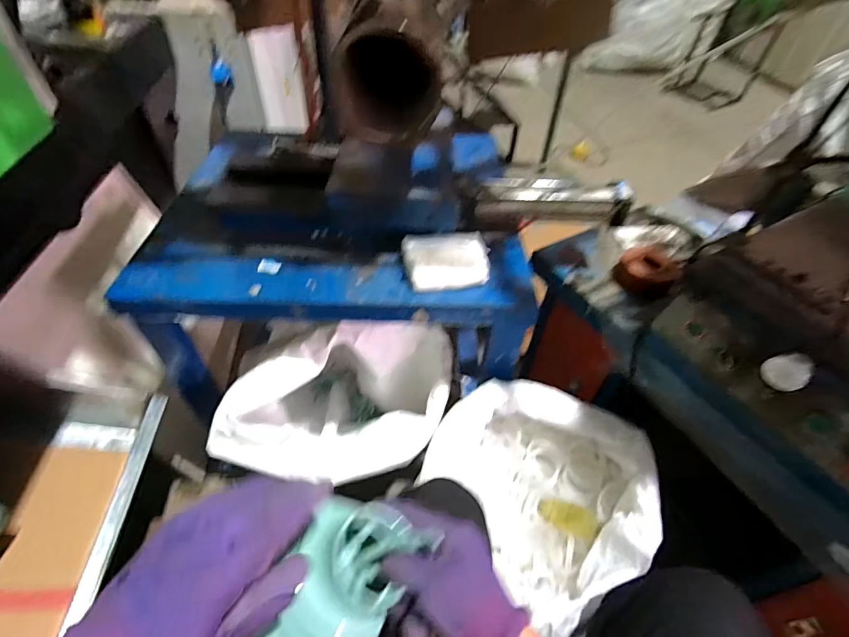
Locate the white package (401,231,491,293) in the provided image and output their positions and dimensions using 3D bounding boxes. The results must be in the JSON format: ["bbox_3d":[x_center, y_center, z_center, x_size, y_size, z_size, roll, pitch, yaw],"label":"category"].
[{"bbox_3d":[0.035,-0.097,0.677,0.130,0.058,0.086,-7,48,-9],"label":"white package"}]

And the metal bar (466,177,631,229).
[{"bbox_3d":[0.216,-0.203,0.763,0.278,0.072,0.067,0,47,-2],"label":"metal bar"}]

